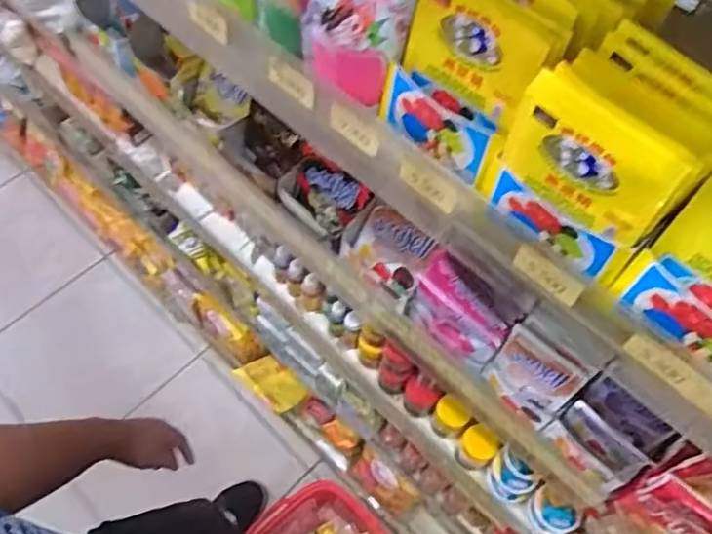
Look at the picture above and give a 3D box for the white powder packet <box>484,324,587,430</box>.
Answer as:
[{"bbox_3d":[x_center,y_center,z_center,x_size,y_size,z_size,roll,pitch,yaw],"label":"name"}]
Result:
[{"bbox_3d":[0.167,0.109,0.626,0.076,0.089,0.013,40,47,17],"label":"white powder packet"}]

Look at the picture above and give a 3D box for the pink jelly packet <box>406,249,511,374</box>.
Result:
[{"bbox_3d":[0.103,0.047,0.644,0.103,0.095,0.047,40,66,19],"label":"pink jelly packet"}]

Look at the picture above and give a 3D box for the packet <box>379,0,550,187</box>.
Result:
[{"bbox_3d":[0.070,-0.127,0.455,0.100,0.122,0.024,42,47,16],"label":"packet"}]

